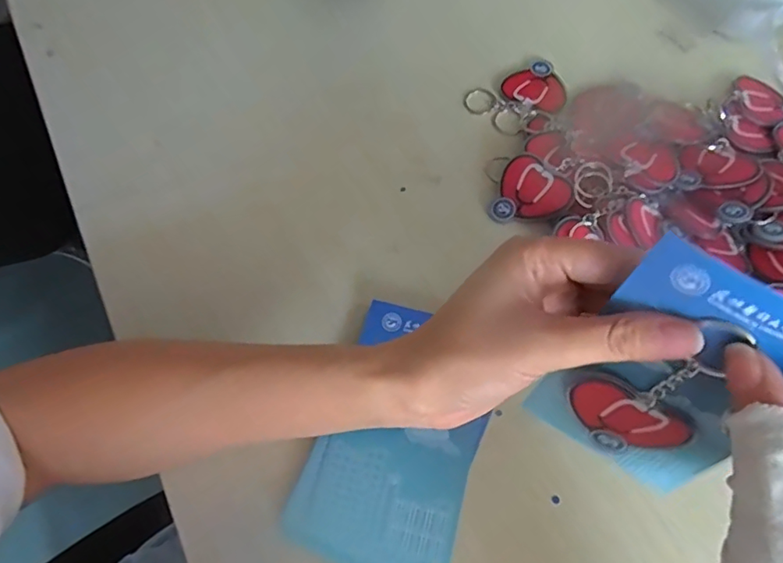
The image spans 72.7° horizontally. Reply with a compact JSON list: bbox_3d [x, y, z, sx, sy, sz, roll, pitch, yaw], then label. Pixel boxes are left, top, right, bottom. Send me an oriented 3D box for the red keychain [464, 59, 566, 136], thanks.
[{"bbox_3d":[0.100,-0.143,0.409,0.077,0.004,0.049,-29,68,-11],"label":"red keychain"}]

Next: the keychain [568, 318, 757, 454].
[{"bbox_3d":[0.103,0.046,0.220,0.048,0.098,0.007,17,50,19],"label":"keychain"}]

